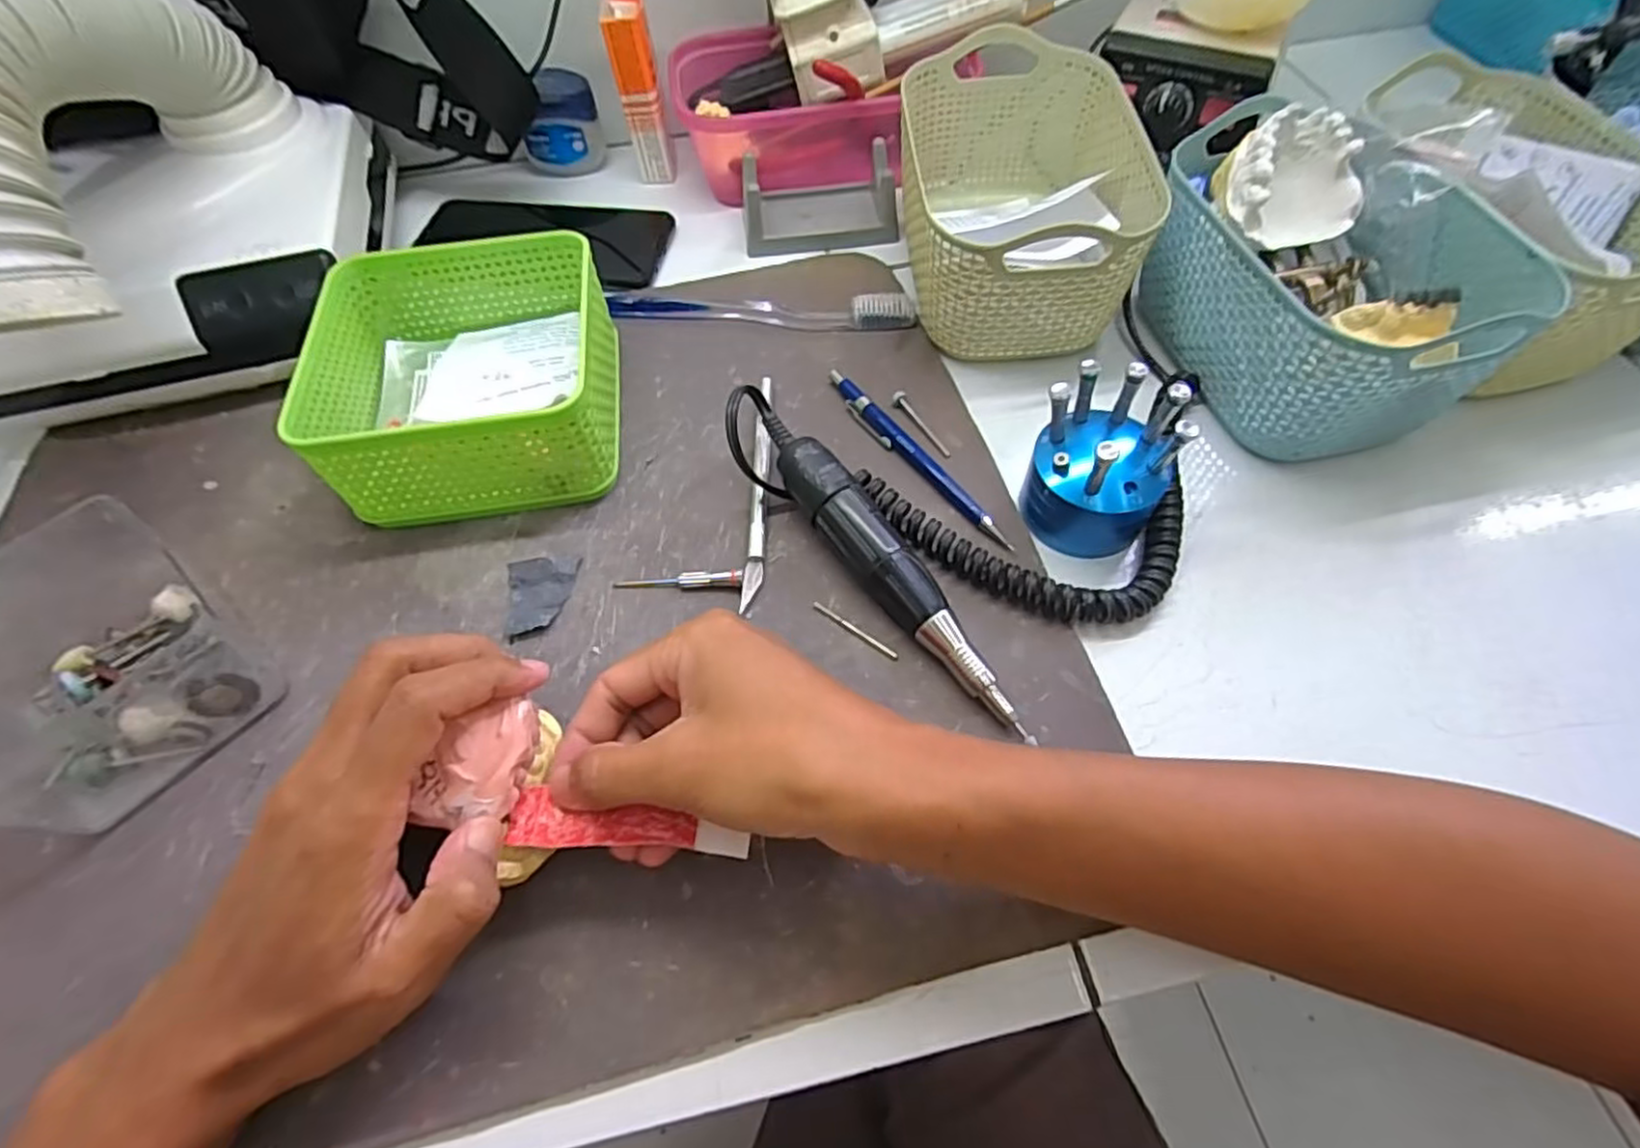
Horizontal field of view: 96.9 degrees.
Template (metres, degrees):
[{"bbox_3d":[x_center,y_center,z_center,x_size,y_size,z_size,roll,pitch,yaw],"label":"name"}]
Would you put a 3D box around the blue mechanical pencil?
[{"bbox_3d":[0.045,-0.058,0.363,0.012,0.008,0.134,-32,64,-16],"label":"blue mechanical pencil"}]

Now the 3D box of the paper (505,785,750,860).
[{"bbox_3d":[-0.065,0.086,0.247,0.080,0.008,0.019,6,60,0],"label":"paper"}]

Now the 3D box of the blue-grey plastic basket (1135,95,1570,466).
[{"bbox_3d":[0.242,-0.143,0.363,0.117,0.085,0.171,-14,60,-6],"label":"blue-grey plastic basket"}]

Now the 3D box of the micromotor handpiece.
[{"bbox_3d":[0.024,-0.012,0.317,0.033,0.039,0.187,-38,66,-19],"label":"micromotor handpiece"}]

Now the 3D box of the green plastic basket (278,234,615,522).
[{"bbox_3d":[-0.170,-0.102,0.364,0.130,0.062,0.139,-7,60,-3],"label":"green plastic basket"}]

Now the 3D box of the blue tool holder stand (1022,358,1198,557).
[{"bbox_3d":[0.129,-0.053,0.323,0.060,0.064,0.065,-1,60,1],"label":"blue tool holder stand"}]

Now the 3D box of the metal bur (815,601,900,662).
[{"bbox_3d":[0.015,0.024,0.316,0.044,0.004,0.004,34,66,19],"label":"metal bur"}]

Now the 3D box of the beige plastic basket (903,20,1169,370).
[{"bbox_3d":[0.110,-0.208,0.404,0.117,0.086,0.180,-4,60,-1],"label":"beige plastic basket"}]

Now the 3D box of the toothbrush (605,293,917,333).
[{"bbox_3d":[-0.034,-0.154,0.422,0.176,0.010,0.021,2,60,3],"label":"toothbrush"}]

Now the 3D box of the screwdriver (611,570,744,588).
[{"bbox_3d":[-0.064,0.002,0.329,0.058,0.009,0.008,2,60,3],"label":"screwdriver"}]

